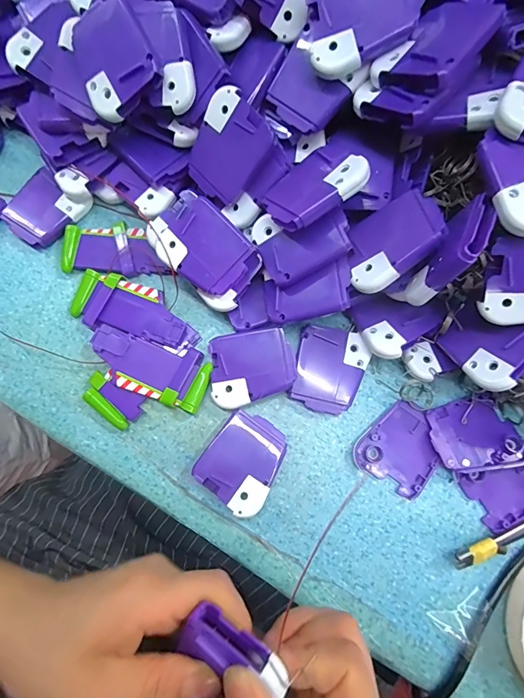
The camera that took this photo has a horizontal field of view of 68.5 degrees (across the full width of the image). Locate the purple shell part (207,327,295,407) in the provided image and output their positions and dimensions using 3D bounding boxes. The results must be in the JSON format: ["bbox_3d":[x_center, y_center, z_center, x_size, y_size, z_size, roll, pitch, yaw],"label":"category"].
[{"bbox_3d":[-0.008,0.011,0.276,0.060,0.011,0.050,-16,80,-2],"label":"purple shell part"}]

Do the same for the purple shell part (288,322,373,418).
[{"bbox_3d":[0.049,0.016,0.284,0.049,0.011,0.060,16,81,4],"label":"purple shell part"}]

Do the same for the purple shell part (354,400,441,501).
[{"bbox_3d":[0.100,0.072,0.275,0.051,0.005,0.056,43,83,7],"label":"purple shell part"}]

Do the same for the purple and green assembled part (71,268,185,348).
[{"bbox_3d":[-0.099,-0.030,0.291,0.088,0.009,0.041,19,81,4],"label":"purple and green assembled part"}]

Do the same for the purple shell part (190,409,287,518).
[{"bbox_3d":[-0.012,0.078,0.270,0.051,0.015,0.059,36,82,7],"label":"purple shell part"}]

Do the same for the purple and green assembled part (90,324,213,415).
[{"bbox_3d":[-0.083,0.013,0.282,0.088,0.012,0.041,18,81,4],"label":"purple and green assembled part"}]

